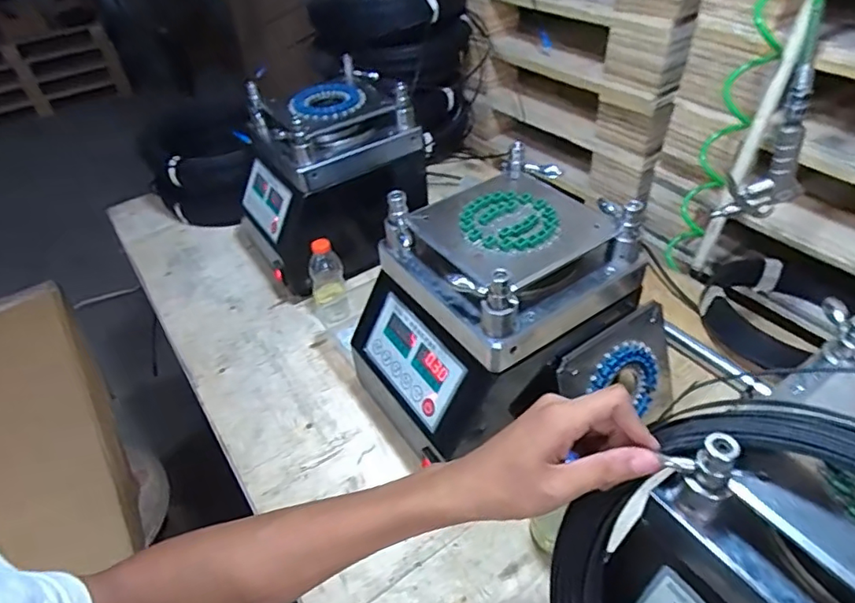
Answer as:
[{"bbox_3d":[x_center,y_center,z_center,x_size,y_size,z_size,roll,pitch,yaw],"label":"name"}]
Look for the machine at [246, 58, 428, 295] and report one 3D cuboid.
[{"bbox_3d":[-0.172,-0.212,0.952,0.300,0.296,0.254,-23,45,-17],"label":"machine"}]

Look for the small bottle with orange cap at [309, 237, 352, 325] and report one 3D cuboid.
[{"bbox_3d":[-0.157,-0.030,0.843,0.055,0.143,0.042,-16,43,-10],"label":"small bottle with orange cap"}]

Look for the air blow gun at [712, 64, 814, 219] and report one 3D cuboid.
[{"bbox_3d":[0.394,-0.173,0.613,0.076,0.169,0.026,5,44,13],"label":"air blow gun"}]

